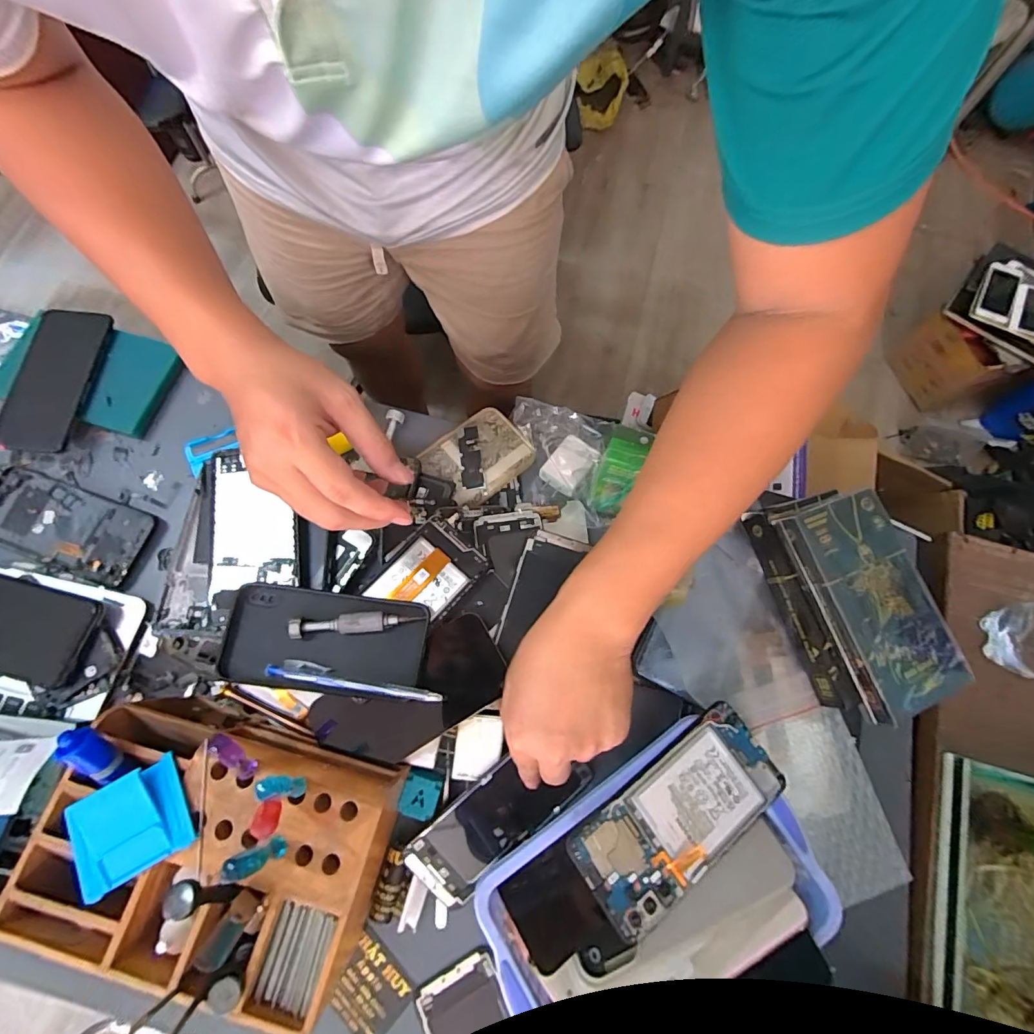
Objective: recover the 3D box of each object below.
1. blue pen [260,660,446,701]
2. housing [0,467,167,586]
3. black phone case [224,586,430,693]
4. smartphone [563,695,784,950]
[{"bbox_3d":[-0.130,0.131,0.376,0.139,0.010,0.015,10,74,2],"label":"blue pen"},{"bbox_3d":[-0.435,0.012,0.457,0.165,0.014,0.084,19,74,4],"label":"housing"},{"bbox_3d":[-0.156,0.100,0.388,0.156,0.019,0.076,6,74,0],"label":"black phone case"},{"bbox_3d":[0.118,0.212,0.336,0.159,0.005,0.071,-32,74,-17],"label":"smartphone"}]

